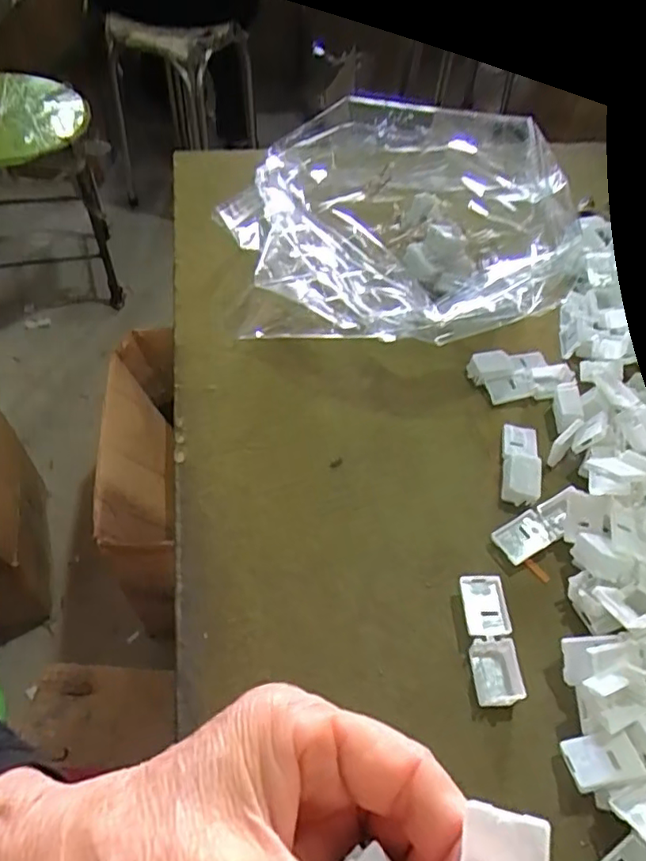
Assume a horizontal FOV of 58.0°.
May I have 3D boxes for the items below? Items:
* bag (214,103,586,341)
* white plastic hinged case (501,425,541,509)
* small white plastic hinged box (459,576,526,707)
[{"bbox_3d":[0.057,-0.139,0.402,0.231,0.094,0.198,18,51,12],"label":"bag"},{"bbox_3d":[0.113,0.015,0.330,0.020,0.014,0.057,11,52,5],"label":"white plastic hinged case"},{"bbox_3d":[0.076,0.095,0.265,0.020,0.010,0.055,-1,51,-4],"label":"small white plastic hinged box"}]

